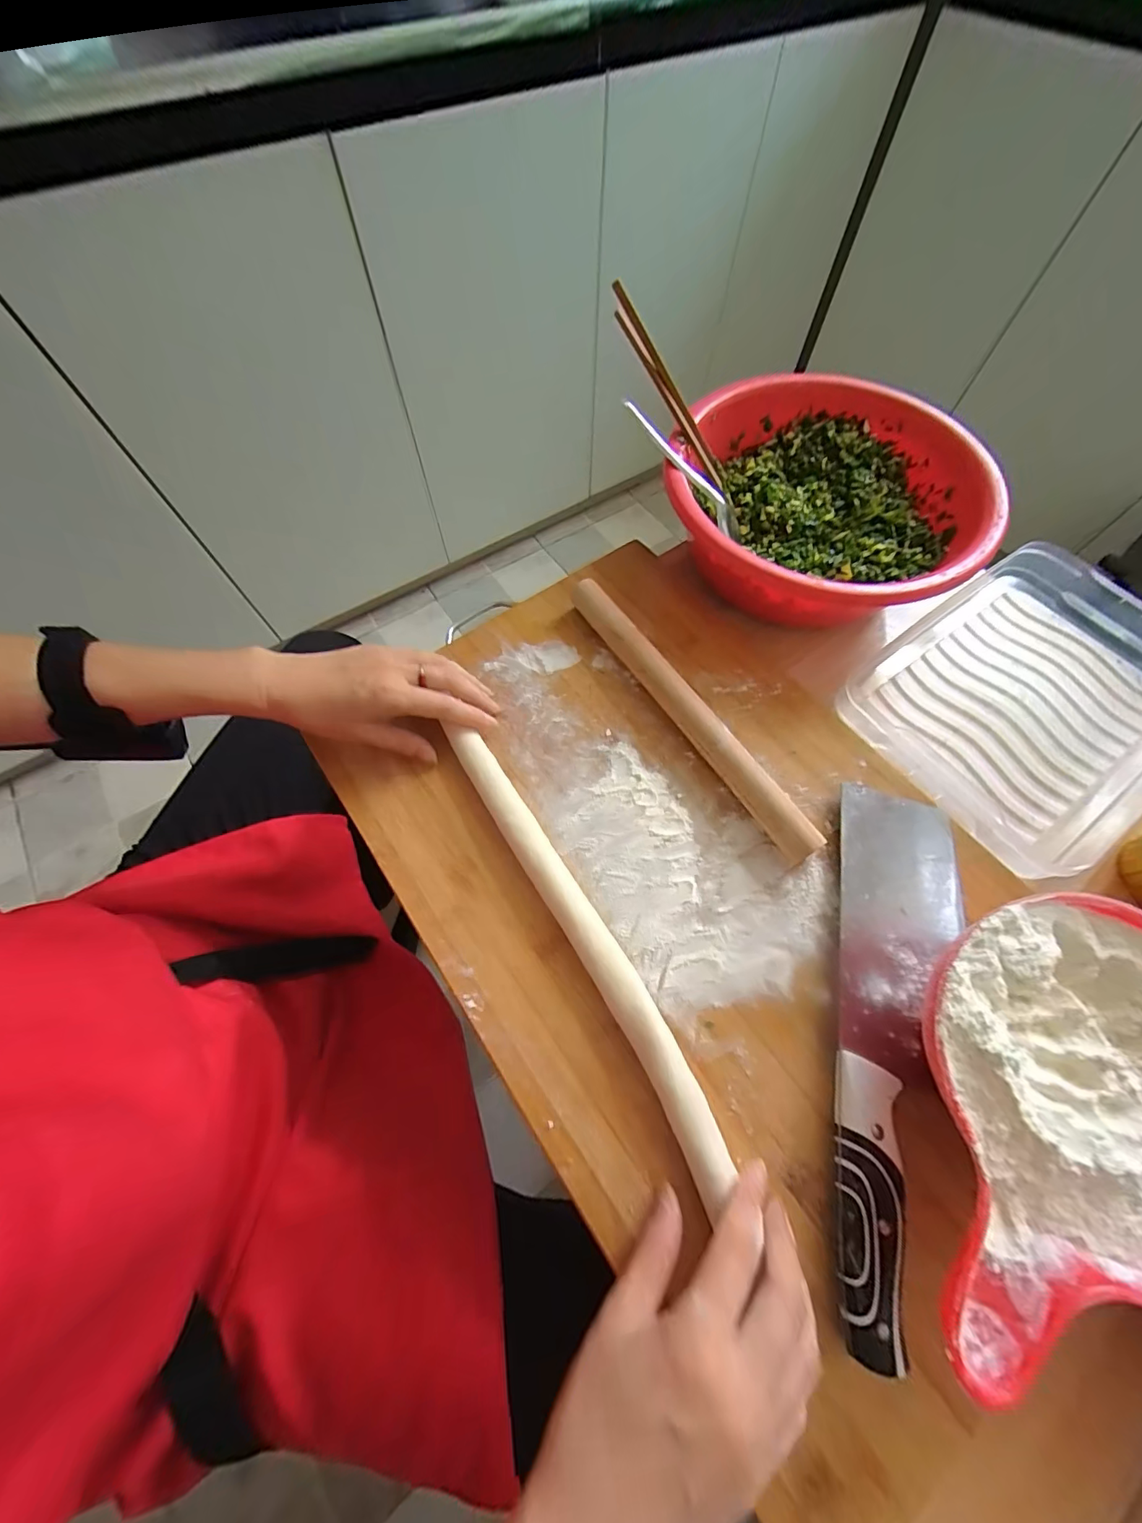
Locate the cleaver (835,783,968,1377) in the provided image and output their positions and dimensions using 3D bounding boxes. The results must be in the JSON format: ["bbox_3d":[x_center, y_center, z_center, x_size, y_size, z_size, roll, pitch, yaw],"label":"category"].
[{"bbox_3d":[0.198,0.154,0.288,0.079,0.017,0.288,14,65,5],"label":"cleaver"}]

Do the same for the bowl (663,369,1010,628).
[{"bbox_3d":[0.215,-0.225,0.443,0.253,0.092,0.260,1,64,-2],"label":"bowl"}]

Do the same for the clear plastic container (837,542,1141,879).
[{"bbox_3d":[0.381,-0.050,0.399,0.283,0.042,0.210,-33,70,-16],"label":"clear plastic container"}]

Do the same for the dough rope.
[{"bbox_3d":[0.001,0.099,0.312,0.030,0.021,0.303,-29,67,-15],"label":"dough rope"}]

